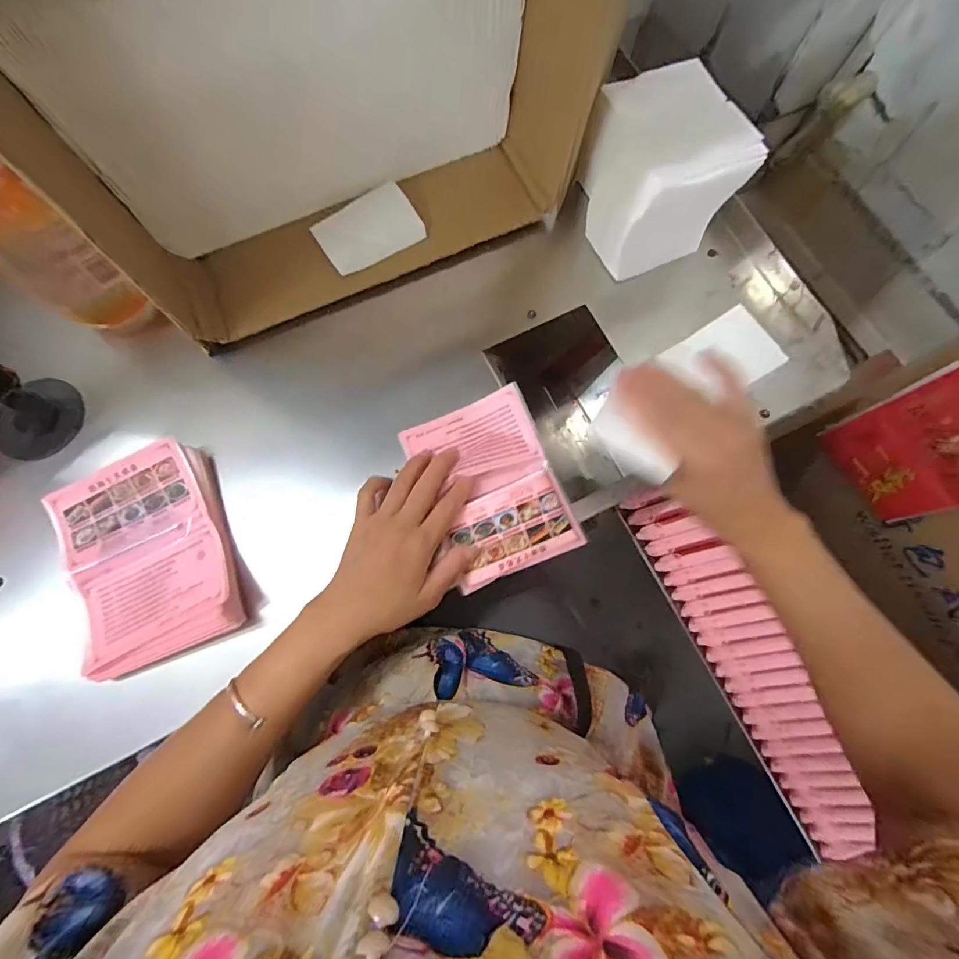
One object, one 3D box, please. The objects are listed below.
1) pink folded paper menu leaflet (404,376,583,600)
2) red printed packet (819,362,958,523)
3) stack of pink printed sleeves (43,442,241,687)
[{"bbox_3d":[0.014,0.005,0.417,0.111,0.020,0.155,-22,77,-5],"label":"pink folded paper menu leaflet"},{"bbox_3d":[0.451,-0.027,0.473,0.019,0.166,0.126,-26,75,-14],"label":"red printed packet"},{"bbox_3d":[-0.287,0.068,0.400,0.139,0.040,0.179,-25,77,-6],"label":"stack of pink printed sleeves"}]

